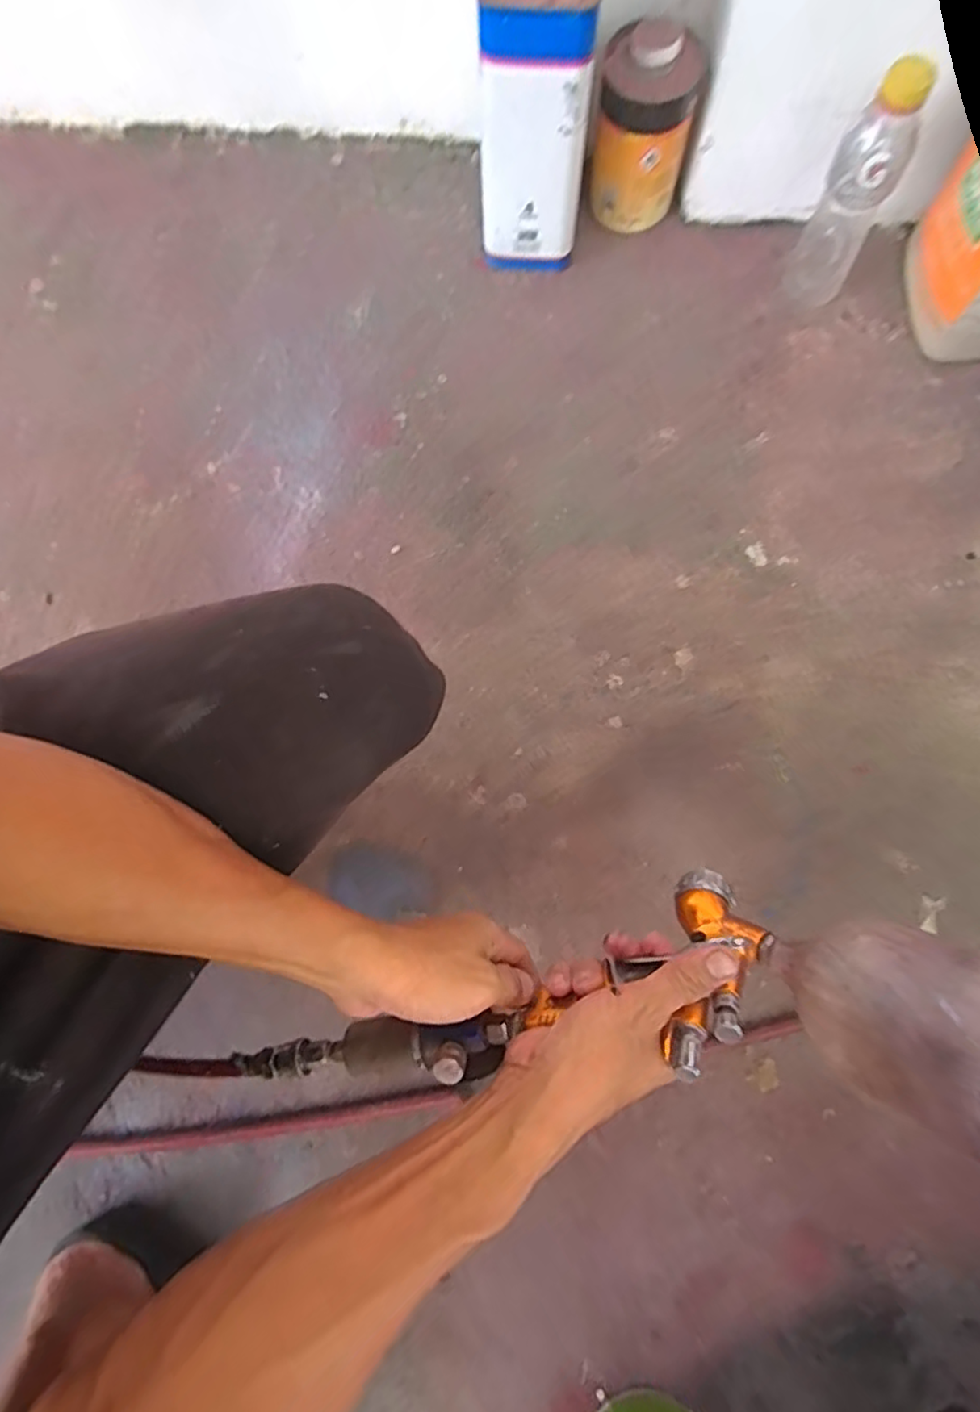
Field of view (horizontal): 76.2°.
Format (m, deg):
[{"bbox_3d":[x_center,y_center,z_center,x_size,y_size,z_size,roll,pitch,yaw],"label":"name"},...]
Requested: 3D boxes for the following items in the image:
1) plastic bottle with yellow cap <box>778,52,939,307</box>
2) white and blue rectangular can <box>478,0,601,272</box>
[{"bbox_3d":[0.368,-0.516,0.637,0.070,0.217,0.060,31,80,8],"label":"plastic bottle with yellow cap"},{"bbox_3d":[0.046,-0.617,0.649,0.106,0.252,0.157,4,78,3],"label":"white and blue rectangular can"}]

